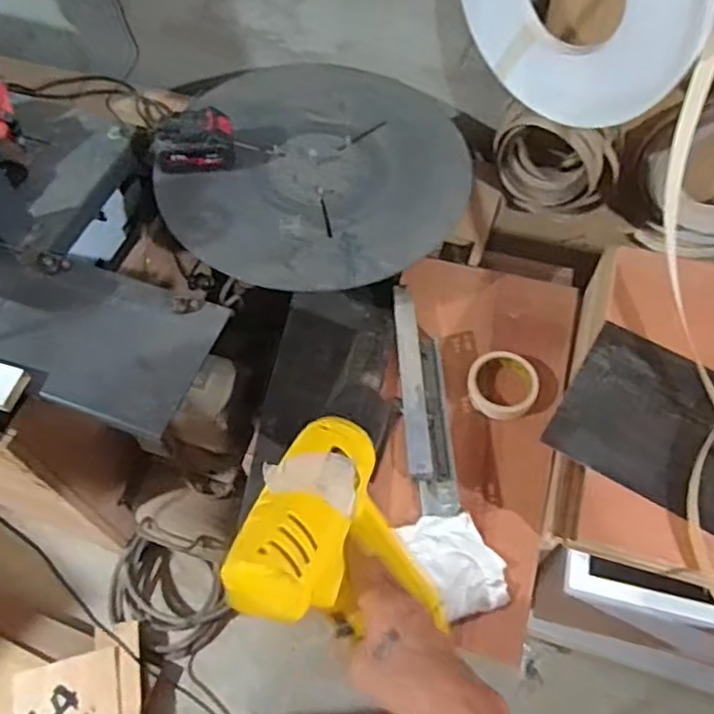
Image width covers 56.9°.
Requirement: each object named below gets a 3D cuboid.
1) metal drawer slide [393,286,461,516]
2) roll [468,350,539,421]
[{"bbox_3d":[0.089,0.047,0.910,0.063,0.035,0.333,-4,59,0],"label":"metal drawer slide"},{"bbox_3d":[0.206,0.038,0.927,0.096,0.019,0.102,-1,59,2],"label":"roll"}]

